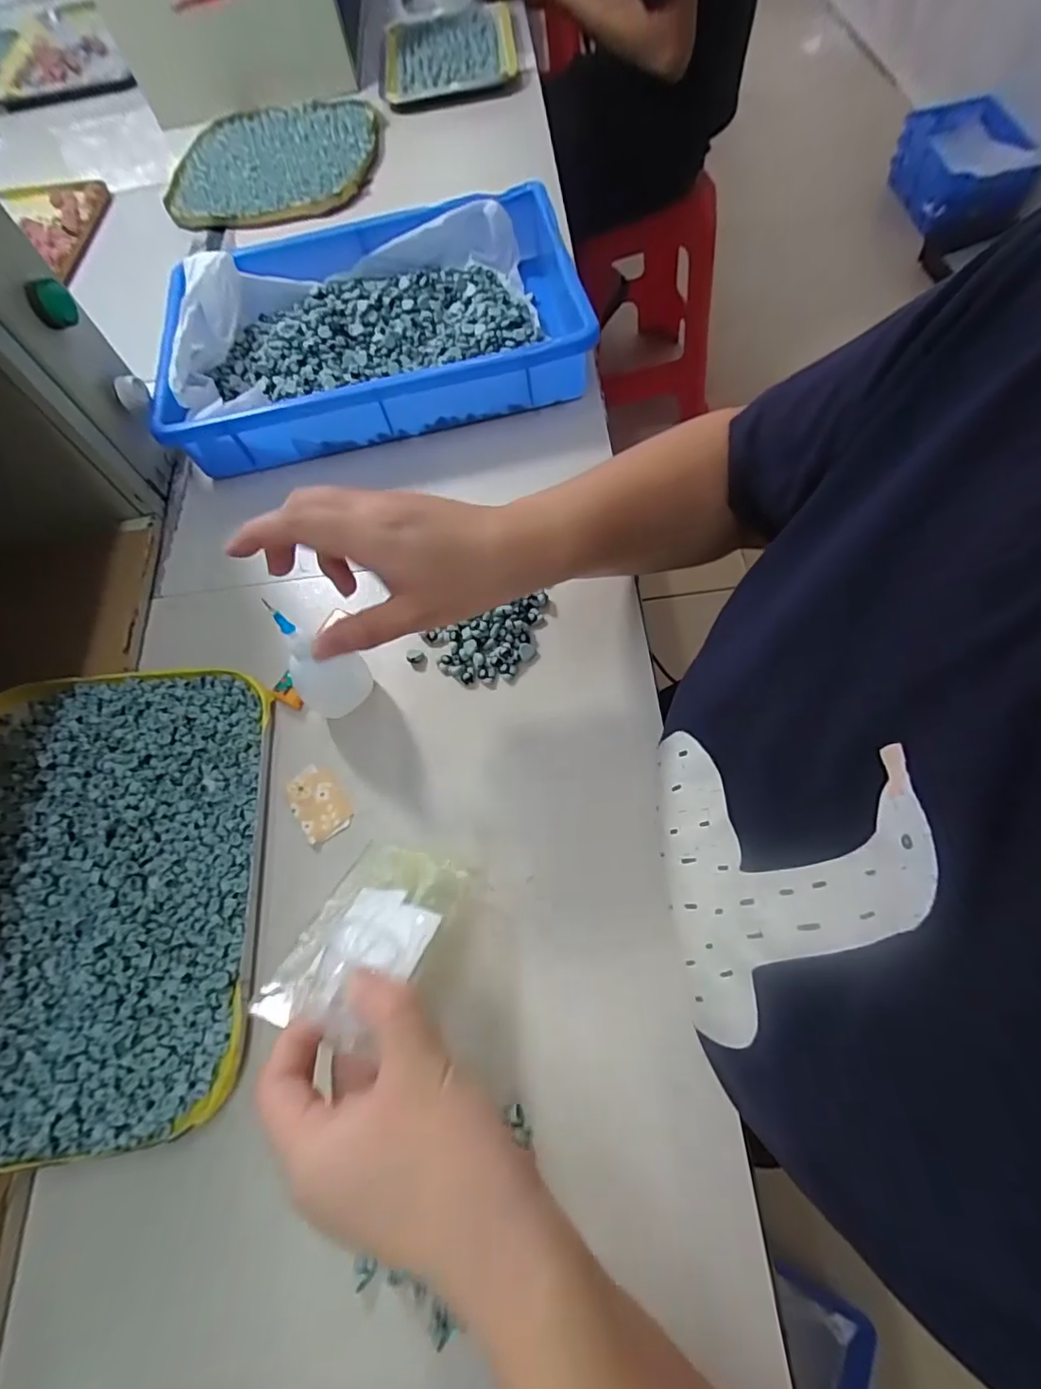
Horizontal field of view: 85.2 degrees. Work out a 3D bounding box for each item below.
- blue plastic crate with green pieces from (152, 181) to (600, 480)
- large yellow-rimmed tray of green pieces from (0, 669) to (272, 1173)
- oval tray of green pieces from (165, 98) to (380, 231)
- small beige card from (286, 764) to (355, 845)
[{"bbox_3d":[-0.135,-0.329,0.517,0.369,0.075,0.249,-9,62,1],"label":"blue plastic crate with green pieces"},{"bbox_3d":[-0.264,0.110,0.340,0.205,0.025,0.271,-8,65,0],"label":"large yellow-rimmed tray of green pieces"},{"bbox_3d":[-0.314,-0.687,0.728,0.258,0.031,0.280,-1,62,5],"label":"oval tray of green pieces"},{"bbox_3d":[-0.131,0.069,0.365,0.032,0.004,0.049,-33,64,-11],"label":"small beige card"}]

